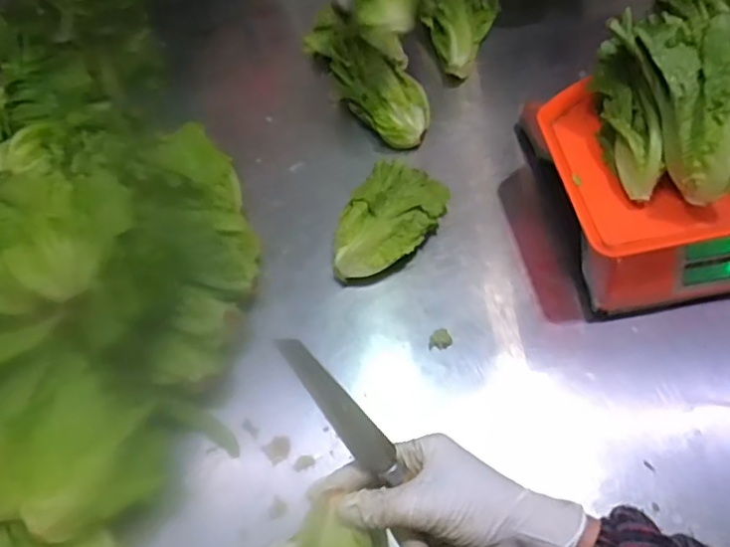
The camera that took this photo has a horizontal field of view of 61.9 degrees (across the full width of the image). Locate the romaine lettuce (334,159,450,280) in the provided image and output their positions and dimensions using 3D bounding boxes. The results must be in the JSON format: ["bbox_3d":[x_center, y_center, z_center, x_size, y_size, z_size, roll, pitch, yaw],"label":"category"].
[{"bbox_3d":[0.023,-0.054,0.721,0.099,0.060,0.145,34,69,18],"label":"romaine lettuce"}]

